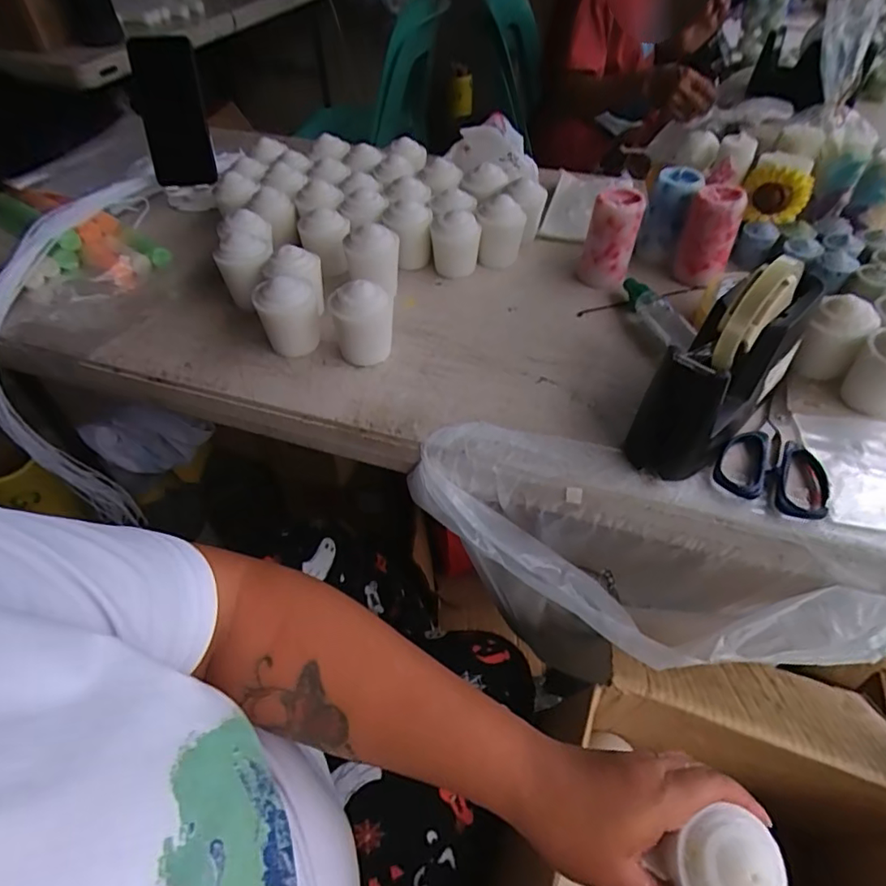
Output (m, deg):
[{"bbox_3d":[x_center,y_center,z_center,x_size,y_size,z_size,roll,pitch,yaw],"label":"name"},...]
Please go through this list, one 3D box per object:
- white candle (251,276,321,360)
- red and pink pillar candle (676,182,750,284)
[{"bbox_3d":[-0.147,-0.123,0.510,0.056,0.073,0.051,-11,49,-8],"label":"white candle"},{"bbox_3d":[0.290,-0.225,0.583,0.054,0.092,0.046,23,53,20],"label":"red and pink pillar candle"}]

